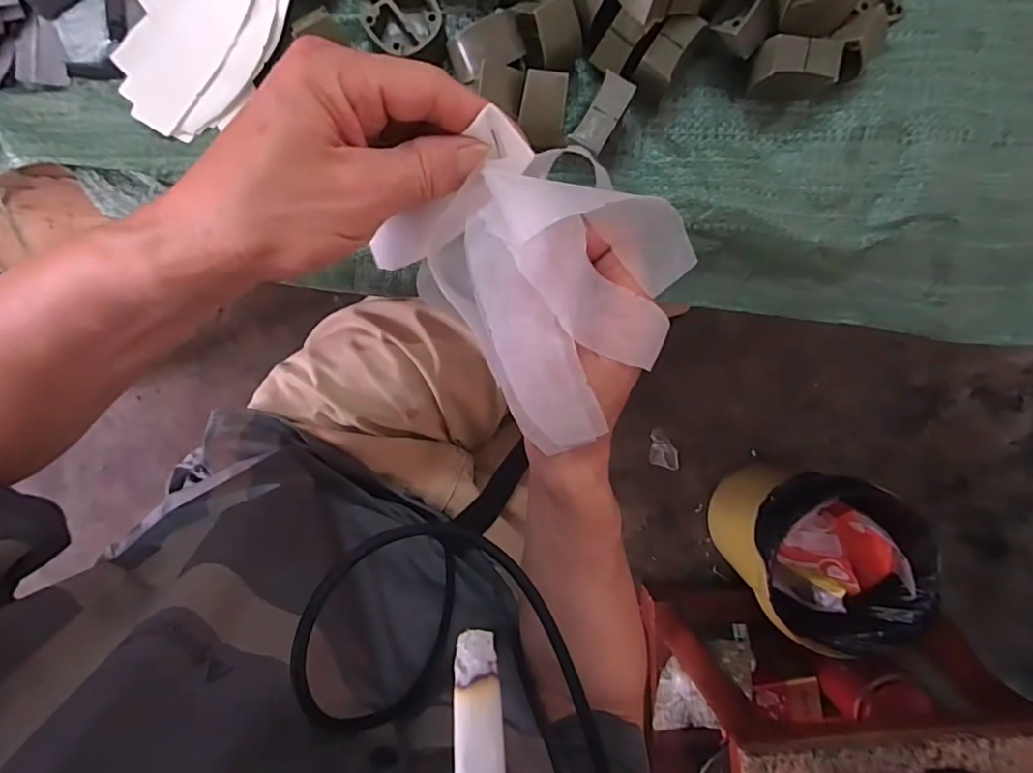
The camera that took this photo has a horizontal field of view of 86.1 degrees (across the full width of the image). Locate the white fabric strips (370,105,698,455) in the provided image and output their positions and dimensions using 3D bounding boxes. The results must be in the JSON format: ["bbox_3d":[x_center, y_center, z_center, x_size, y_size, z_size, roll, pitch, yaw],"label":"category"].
[{"bbox_3d":[0.015,-0.048,0.241,0.124,0.044,0.110,43,93,-6],"label":"white fabric strips"}]

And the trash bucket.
[{"bbox_3d":[0.513,0.272,0.993,0.279,0.344,0.258,0,96,-2],"label":"trash bucket"}]

